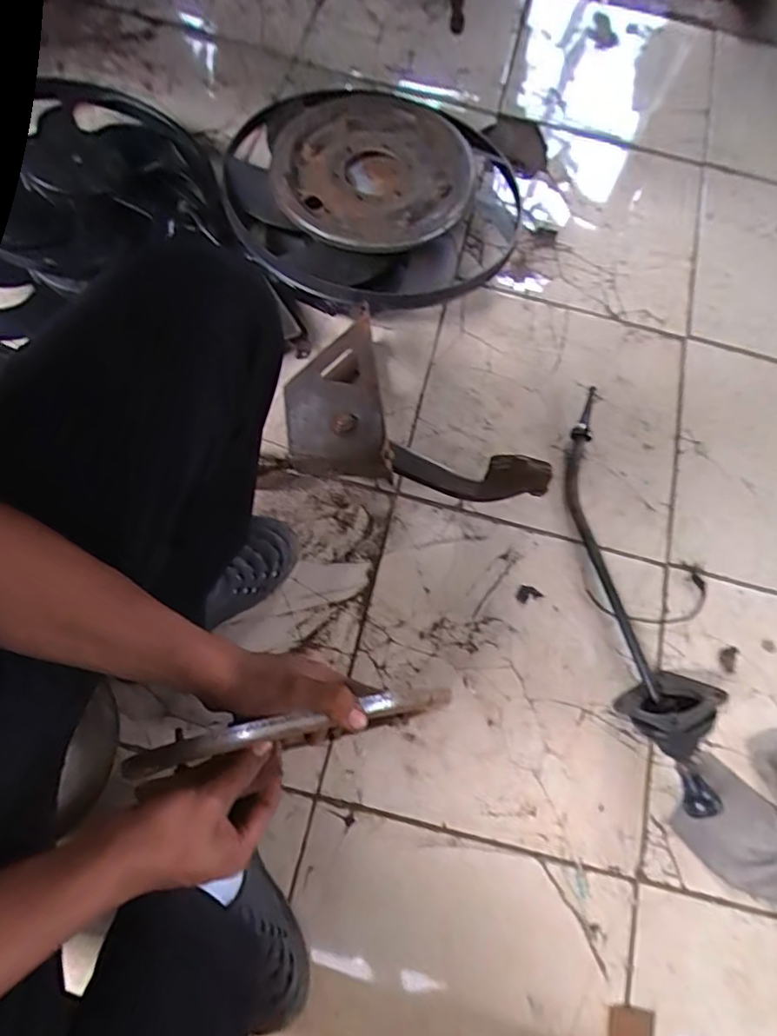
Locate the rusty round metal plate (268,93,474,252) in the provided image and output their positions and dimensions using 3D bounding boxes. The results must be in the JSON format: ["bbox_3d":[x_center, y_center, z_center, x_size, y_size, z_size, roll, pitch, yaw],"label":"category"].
[{"bbox_3d":[-0.025,-0.513,0.813,0.288,0.040,0.300,1,71,-4],"label":"rusty round metal plate"}]

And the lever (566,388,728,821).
[{"bbox_3d":[0.329,0.085,0.744,0.107,0.093,0.584,-8,74,-5],"label":"lever"}]

